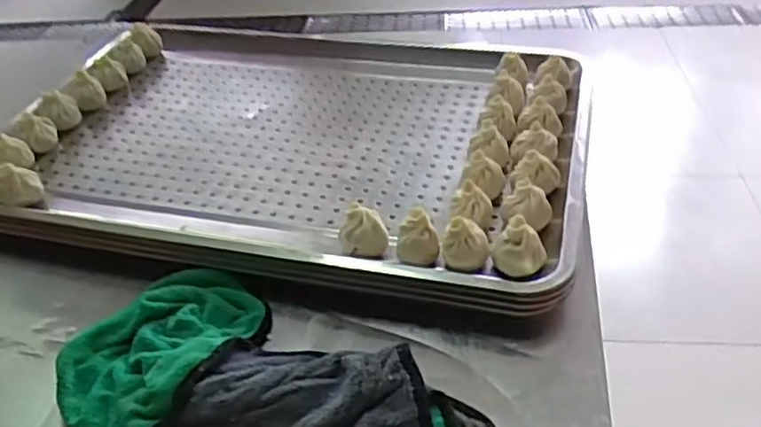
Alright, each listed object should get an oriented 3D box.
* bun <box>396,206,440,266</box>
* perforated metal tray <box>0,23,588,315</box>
[{"bbox_3d":[0.029,0.019,0.536,0.032,0.035,0.028,-2,40,2],"label":"bun"},{"bbox_3d":[-0.084,-0.091,0.698,0.569,0.043,0.398,7,41,13],"label":"perforated metal tray"}]

